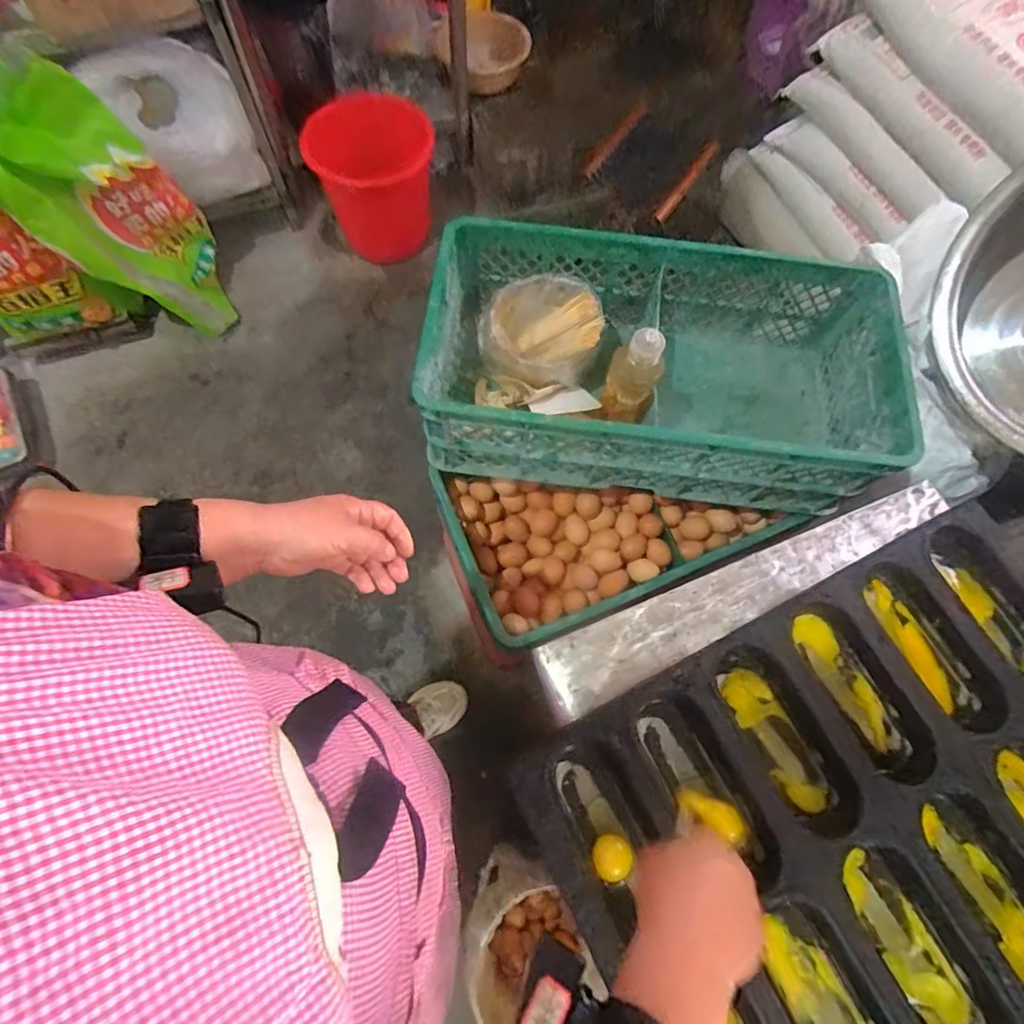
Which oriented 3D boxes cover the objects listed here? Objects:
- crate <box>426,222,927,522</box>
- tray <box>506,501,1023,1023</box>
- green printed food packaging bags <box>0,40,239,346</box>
[{"bbox_3d":[0.207,-0.209,0.838,0.650,0.204,0.335,8,70,1],"label":"crate"},{"bbox_3d":[0.346,0.282,0.521,0.588,0.044,0.395,-25,72,-10],"label":"tray"},{"bbox_3d":[-1.030,-0.720,1.224,0.493,0.616,0.419,-26,73,-11],"label":"green printed food packaging bags"}]

